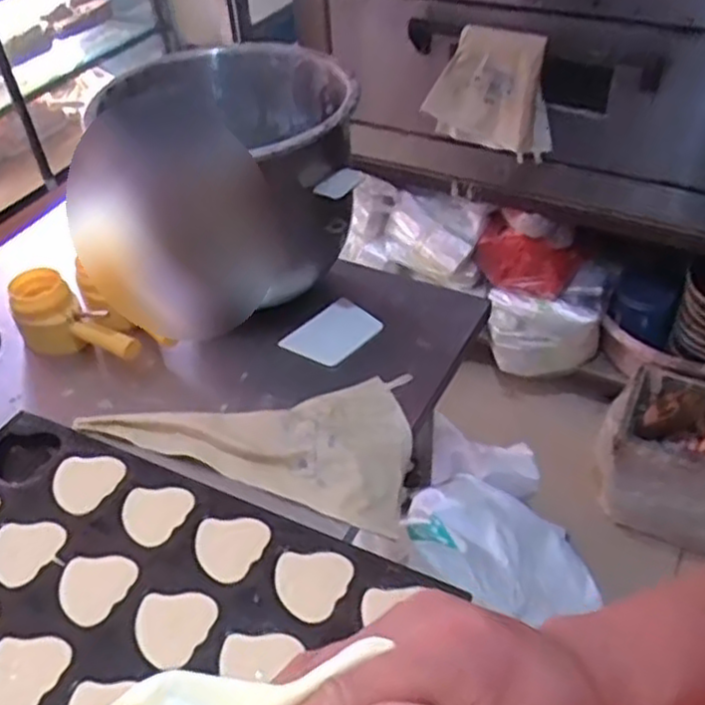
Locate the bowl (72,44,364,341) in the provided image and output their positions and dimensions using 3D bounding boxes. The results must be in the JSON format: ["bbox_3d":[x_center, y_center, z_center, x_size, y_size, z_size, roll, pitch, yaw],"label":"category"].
[{"bbox_3d":[-0.173,-0.233,1.052,0.351,0.282,0.332,-2,43,2],"label":"bowl"}]

